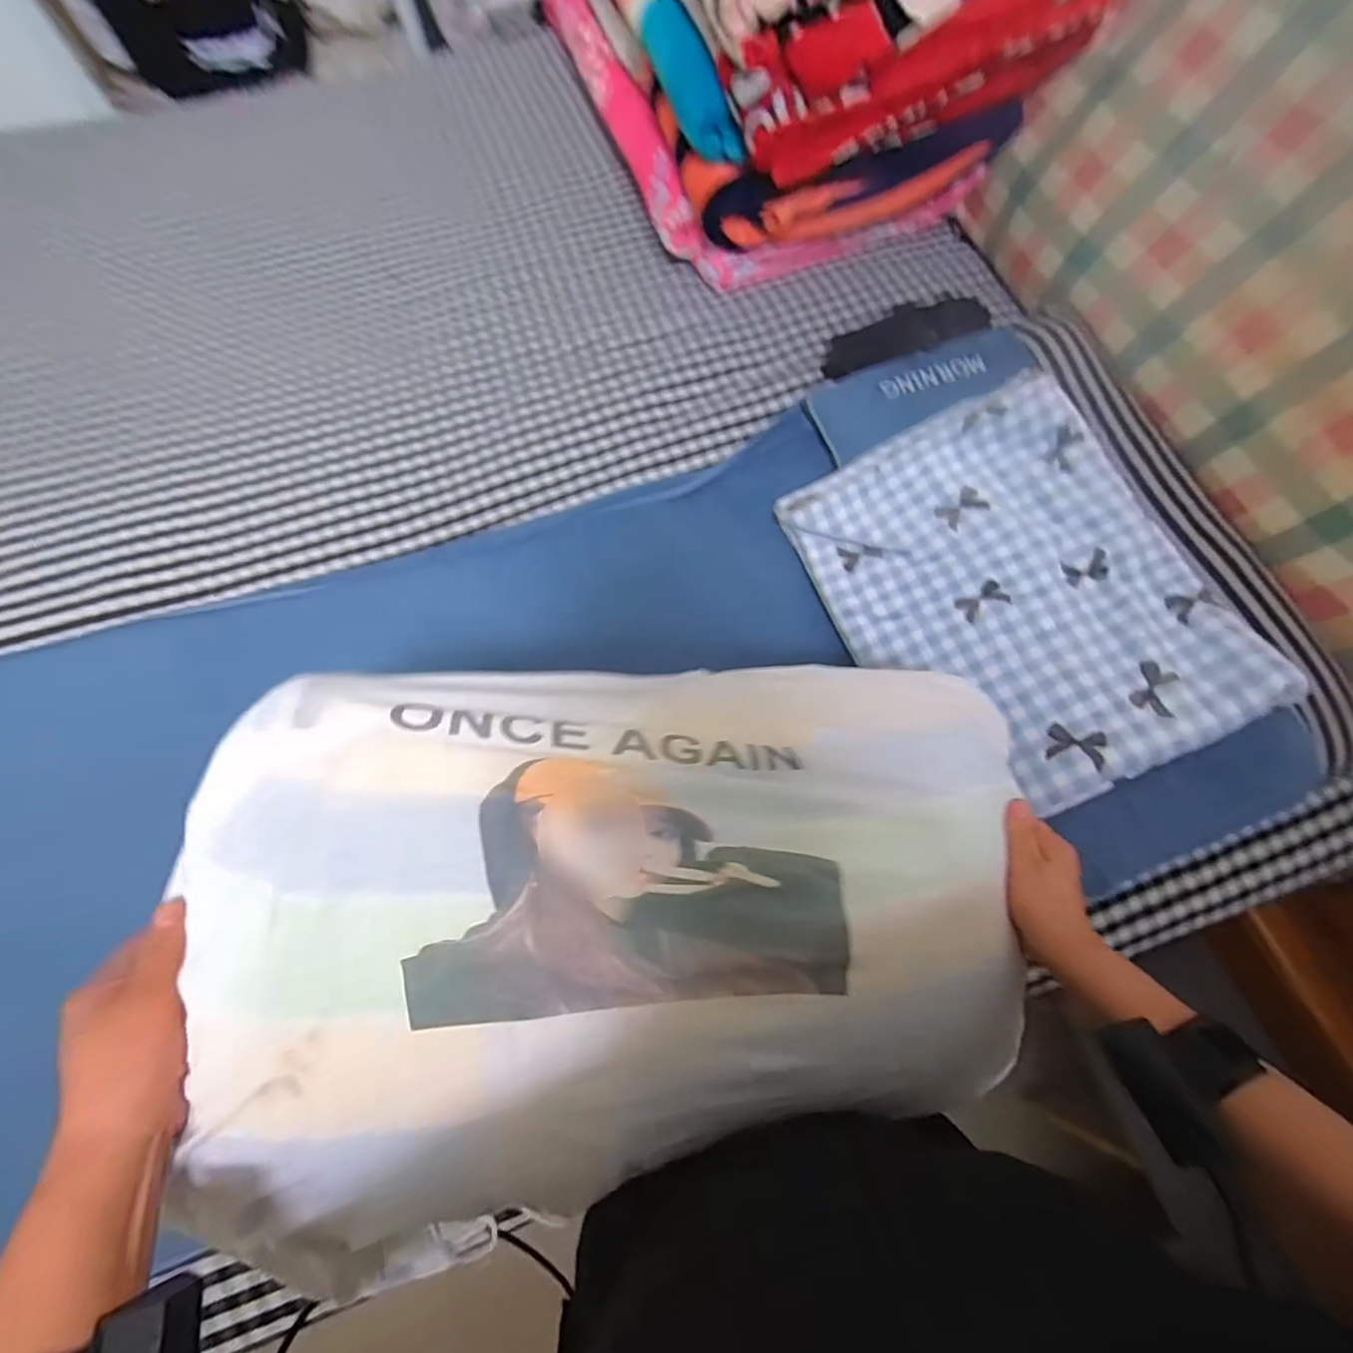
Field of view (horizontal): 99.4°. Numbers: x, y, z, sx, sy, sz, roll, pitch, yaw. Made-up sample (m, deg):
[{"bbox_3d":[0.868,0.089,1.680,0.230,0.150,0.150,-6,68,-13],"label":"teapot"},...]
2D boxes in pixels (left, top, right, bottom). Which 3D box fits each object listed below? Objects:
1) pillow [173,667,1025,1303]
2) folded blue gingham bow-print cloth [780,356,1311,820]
[{"bbox_3d":[-0.001,0.164,0.402,0.562,0.192,0.351,-8,69,-3],"label":"pillow"},{"bbox_3d":[0.373,-0.107,0.642,0.355,0.068,0.463,-26,68,6],"label":"folded blue gingham bow-print cloth"}]

